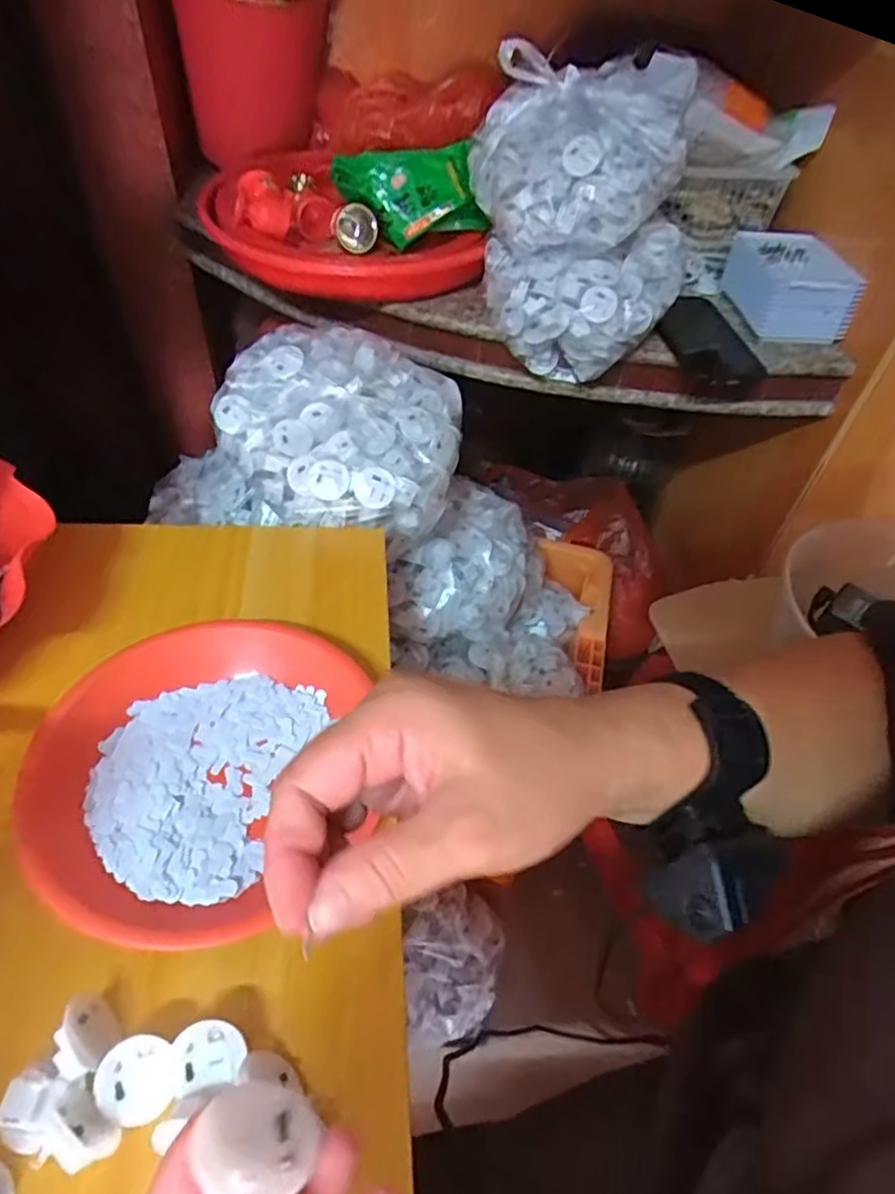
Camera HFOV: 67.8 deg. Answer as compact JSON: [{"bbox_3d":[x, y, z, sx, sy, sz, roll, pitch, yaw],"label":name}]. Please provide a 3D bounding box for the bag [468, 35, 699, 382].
[{"bbox_3d":[0.123,-0.342,0.606,0.199,0.223,0.129,7,48,0],"label":"bag"}]

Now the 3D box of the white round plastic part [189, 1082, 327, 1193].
[{"bbox_3d":[-0.052,0.150,0.179,0.029,0.017,0.030,23,17,29],"label":"white round plastic part"}]

